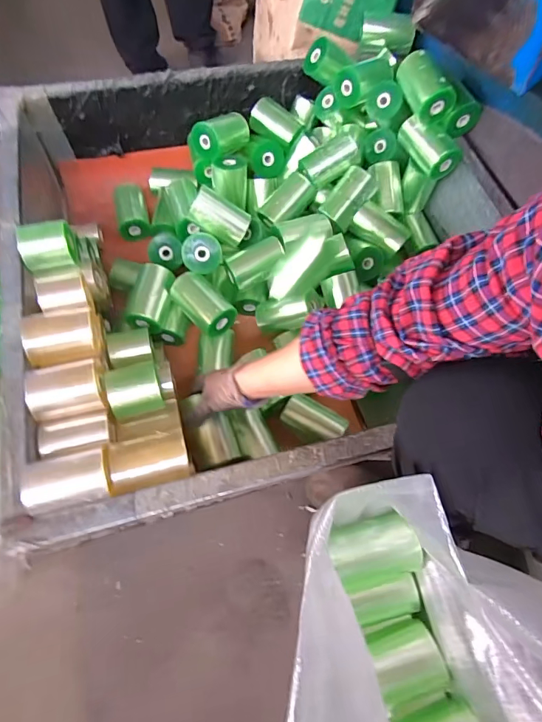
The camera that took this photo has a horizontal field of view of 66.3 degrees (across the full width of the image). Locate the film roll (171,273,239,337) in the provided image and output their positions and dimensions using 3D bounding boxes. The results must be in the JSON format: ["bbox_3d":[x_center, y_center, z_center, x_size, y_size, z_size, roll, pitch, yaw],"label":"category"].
[{"bbox_3d":[-0.114,-0.097,0.718,0.066,0.062,0.108,-36,64,-21],"label":"film roll"}]

